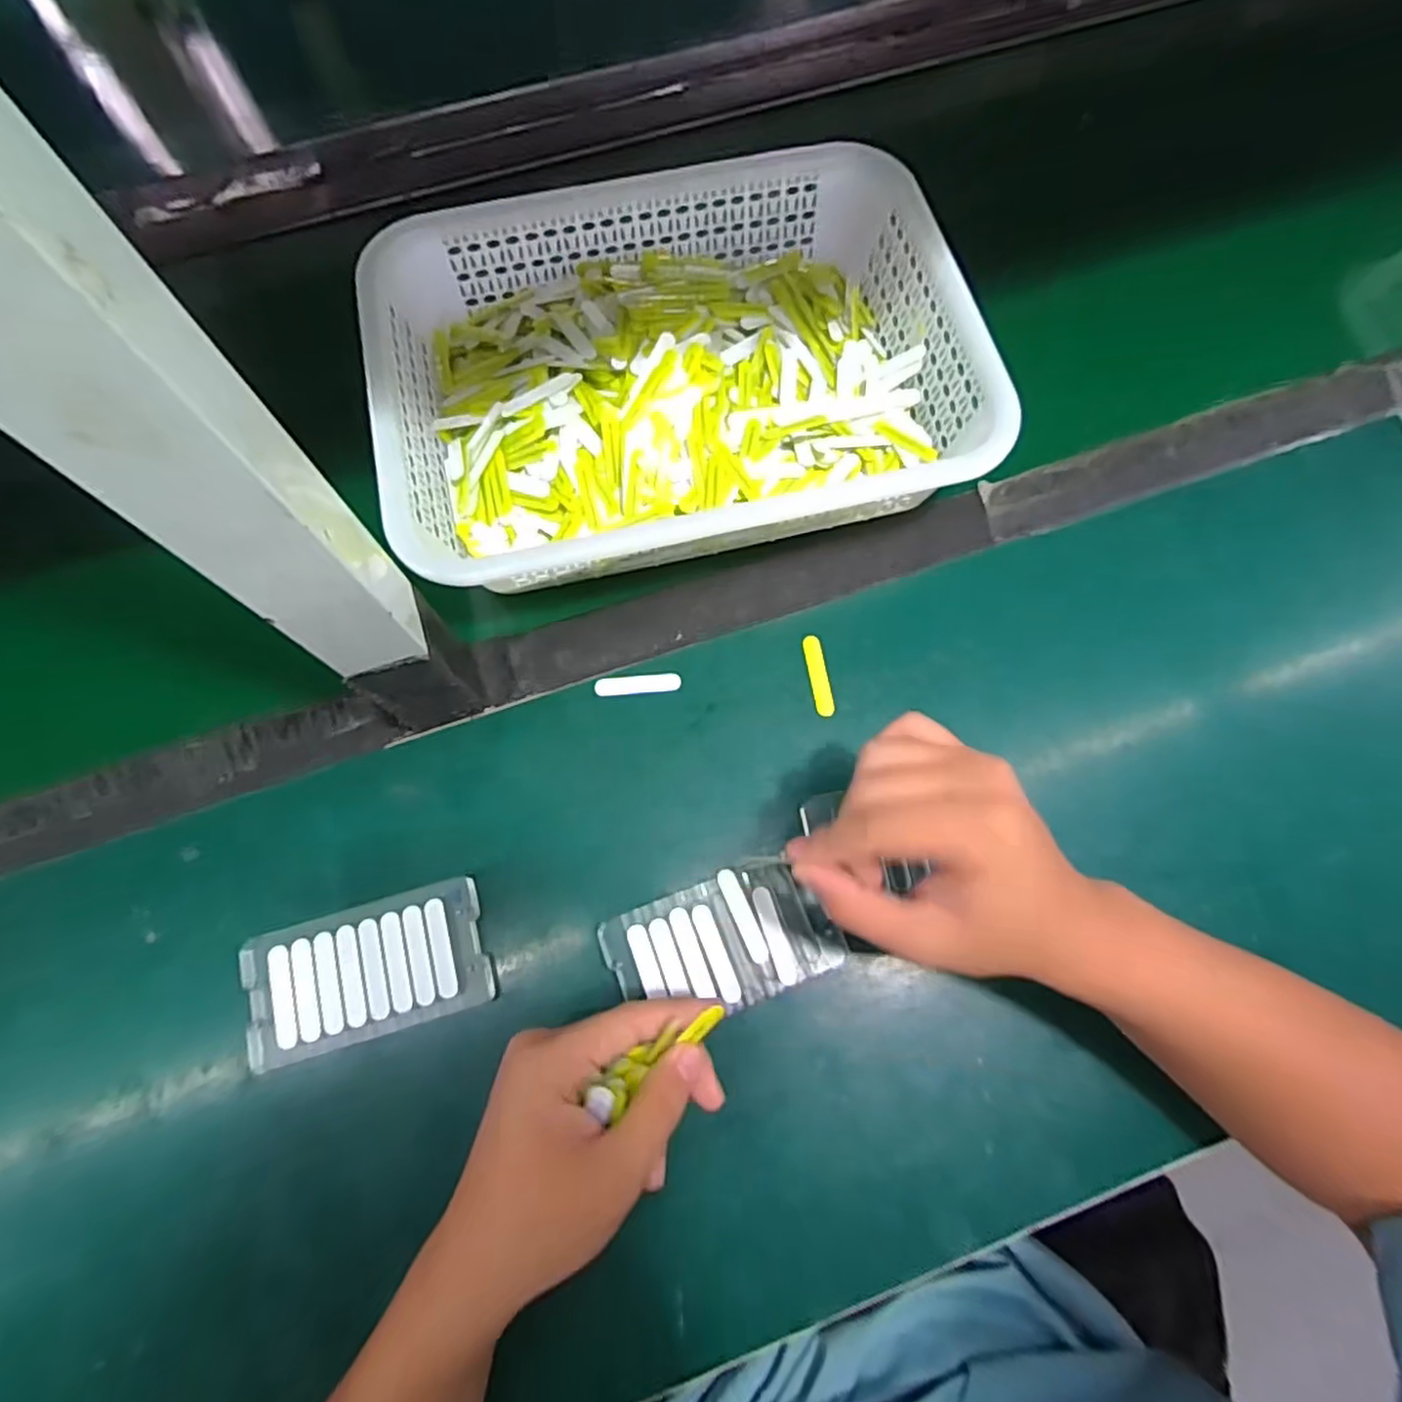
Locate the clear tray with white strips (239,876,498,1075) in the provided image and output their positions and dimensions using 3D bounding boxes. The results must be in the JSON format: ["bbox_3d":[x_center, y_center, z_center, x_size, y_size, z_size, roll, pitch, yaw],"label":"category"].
[{"bbox_3d":[-0.177,0.143,0.366,0.123,0.011,0.067,-16,73,-4],"label":"clear tray with white strips"}]

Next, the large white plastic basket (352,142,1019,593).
[{"bbox_3d":[-0.020,-0.214,0.448,0.357,0.080,0.259,-14,73,-3],"label":"large white plastic basket"}]

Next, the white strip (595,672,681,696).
[{"bbox_3d":[-0.038,-0.011,0.419,0.051,0.004,0.012,-5,72,0],"label":"white strip"}]

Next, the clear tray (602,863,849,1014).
[{"bbox_3d":[0.011,0.131,0.374,0.117,0.016,0.063,-18,73,-5],"label":"clear tray"}]

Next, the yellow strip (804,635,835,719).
[{"bbox_3d":[0.072,-0.016,0.423,0.011,0.004,0.052,-9,72,-2],"label":"yellow strip"}]

